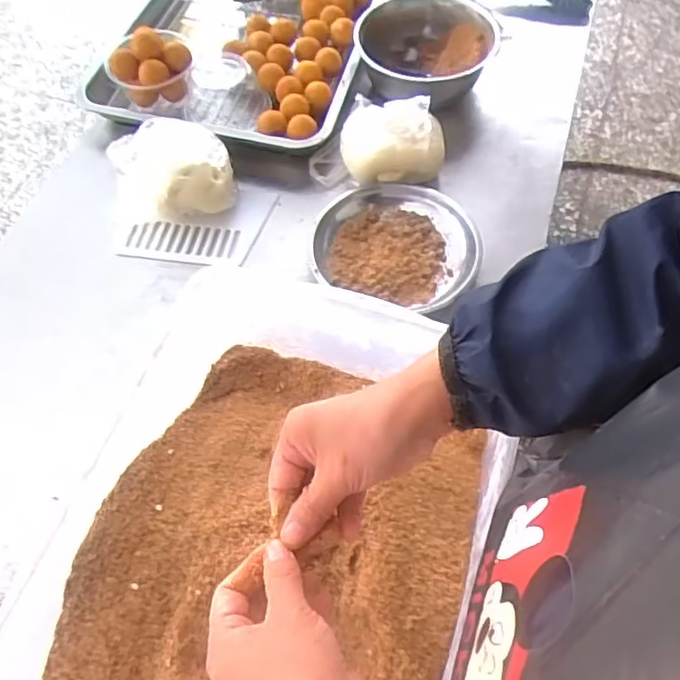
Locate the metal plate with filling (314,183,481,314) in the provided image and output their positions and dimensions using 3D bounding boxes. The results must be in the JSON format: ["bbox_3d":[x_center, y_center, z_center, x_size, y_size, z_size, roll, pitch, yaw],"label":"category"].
[{"bbox_3d":[0.063,-0.107,0.664,0.176,0.037,0.149,15,61,8],"label":"metal plate with filling"}]

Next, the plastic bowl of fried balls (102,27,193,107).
[{"bbox_3d":[-0.232,-0.335,0.749,0.105,0.076,0.082,-17,61,-10],"label":"plastic bowl of fried balls"}]

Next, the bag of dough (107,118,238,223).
[{"bbox_3d":[-0.196,-0.201,0.698,0.127,0.067,0.142,-17,61,-10],"label":"bag of dough"}]

